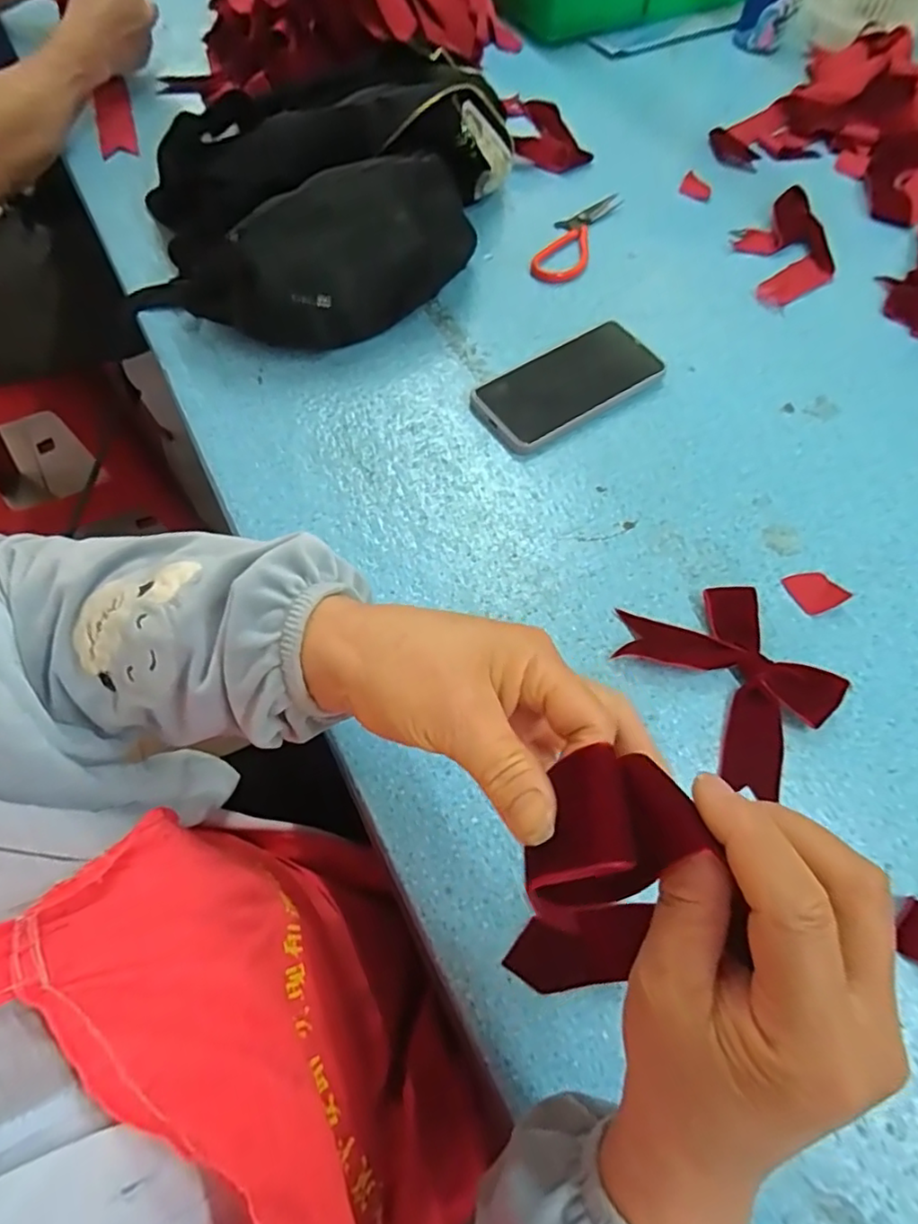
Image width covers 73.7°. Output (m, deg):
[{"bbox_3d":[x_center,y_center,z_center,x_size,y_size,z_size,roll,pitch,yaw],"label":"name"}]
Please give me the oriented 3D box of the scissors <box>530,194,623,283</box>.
[{"bbox_3d":[0.120,-0.389,0.633,0.050,0.007,0.153,23,65,9],"label":"scissors"}]

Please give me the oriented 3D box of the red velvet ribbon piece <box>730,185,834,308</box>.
[{"bbox_3d":[0.338,-0.375,0.628,0.092,0.025,0.145,-4,64,-4],"label":"red velvet ribbon piece"}]

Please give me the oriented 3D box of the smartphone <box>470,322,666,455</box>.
[{"bbox_3d":[0.092,-0.196,0.528,0.158,0.013,0.078,-31,69,-12],"label":"smartphone"}]

